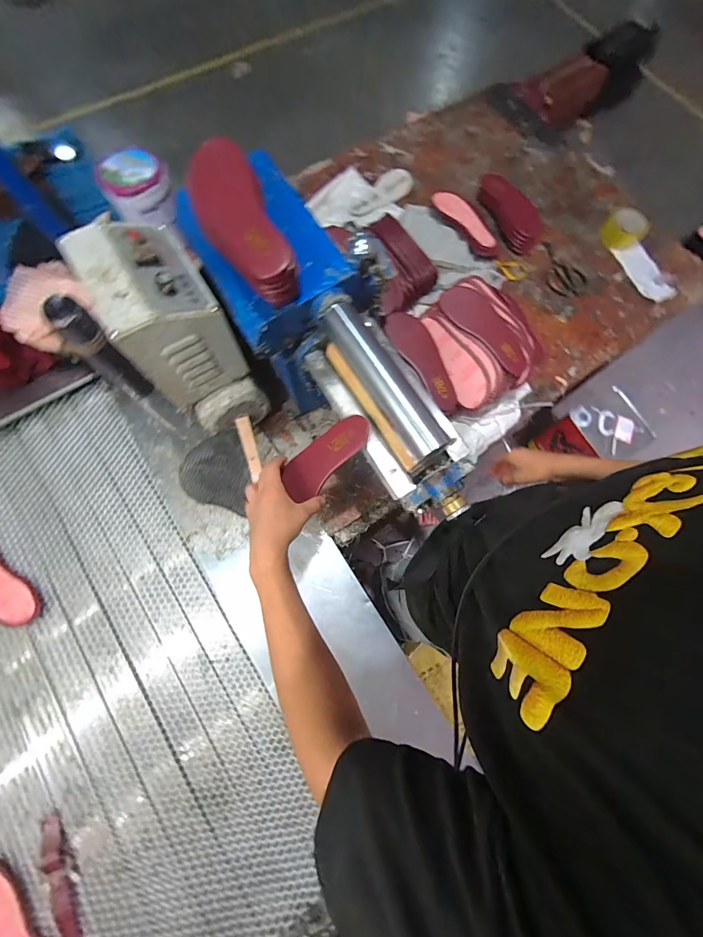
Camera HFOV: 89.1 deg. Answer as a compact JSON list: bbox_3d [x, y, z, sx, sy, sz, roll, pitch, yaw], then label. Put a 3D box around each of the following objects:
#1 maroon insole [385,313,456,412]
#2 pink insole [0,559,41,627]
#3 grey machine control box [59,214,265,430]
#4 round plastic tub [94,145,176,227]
[{"bbox_3d":[0.153,-0.226,0.737,0.083,0.013,0.223,-33,86,-15],"label":"maroon insole"},{"bbox_3d":[-0.729,0.234,0.733,0.228,0.012,0.078,36,77,10],"label":"pink insole"},{"bbox_3d":[-0.282,-0.224,0.607,0.147,0.280,0.218,-28,78,-9],"label":"grey machine control box"},{"bbox_3d":[-0.458,-0.606,0.773,0.145,0.068,0.138,-3,75,-3],"label":"round plastic tub"}]

